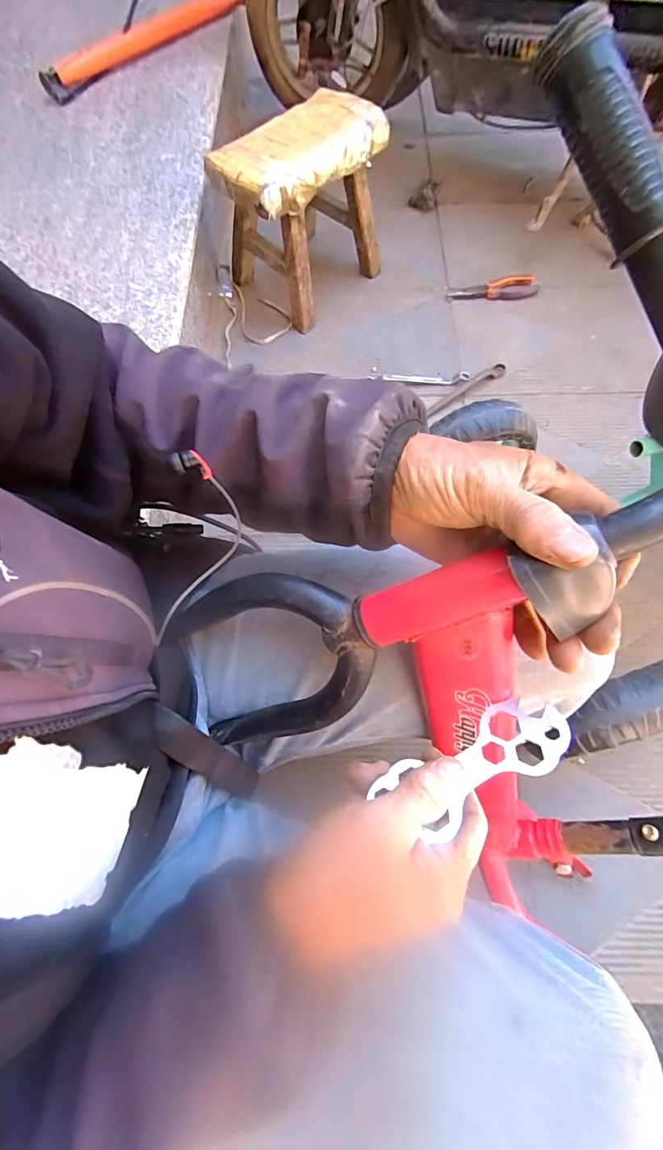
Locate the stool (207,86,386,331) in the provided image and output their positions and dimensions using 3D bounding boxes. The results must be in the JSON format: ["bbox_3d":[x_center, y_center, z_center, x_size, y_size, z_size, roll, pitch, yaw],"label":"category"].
[{"bbox_3d":[-0.065,-0.693,0.861,0.278,0.245,0.209,-42,74,-12],"label":"stool"}]

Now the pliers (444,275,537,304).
[{"bbox_3d":[0.331,-0.584,0.941,0.181,0.028,0.056,-6,70,0],"label":"pliers"}]

